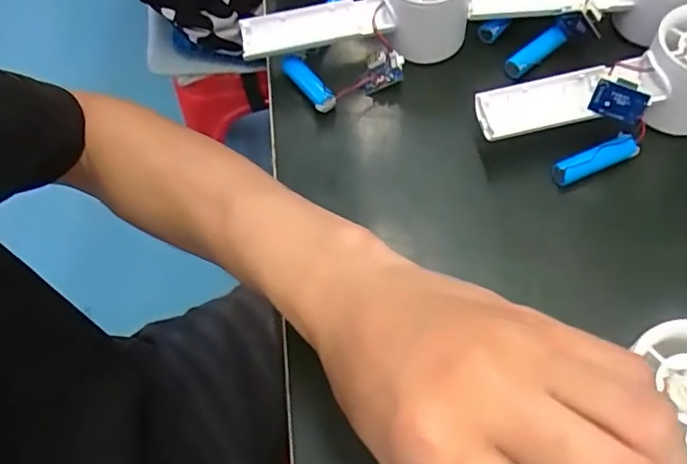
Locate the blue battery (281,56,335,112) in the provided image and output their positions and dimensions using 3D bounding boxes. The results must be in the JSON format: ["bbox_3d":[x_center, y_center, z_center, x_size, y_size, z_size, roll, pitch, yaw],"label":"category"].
[{"bbox_3d":[-0.024,-0.103,0.397,0.013,0.014,0.052,-31,63,-10],"label":"blue battery"}]

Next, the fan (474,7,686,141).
[{"bbox_3d":[0.162,-0.084,0.345,0.160,0.050,0.055,-14,61,-1],"label":"fan"}]

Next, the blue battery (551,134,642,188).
[{"bbox_3d":[0.151,-0.043,0.344,0.057,0.014,0.013,-23,62,-6],"label":"blue battery"}]

